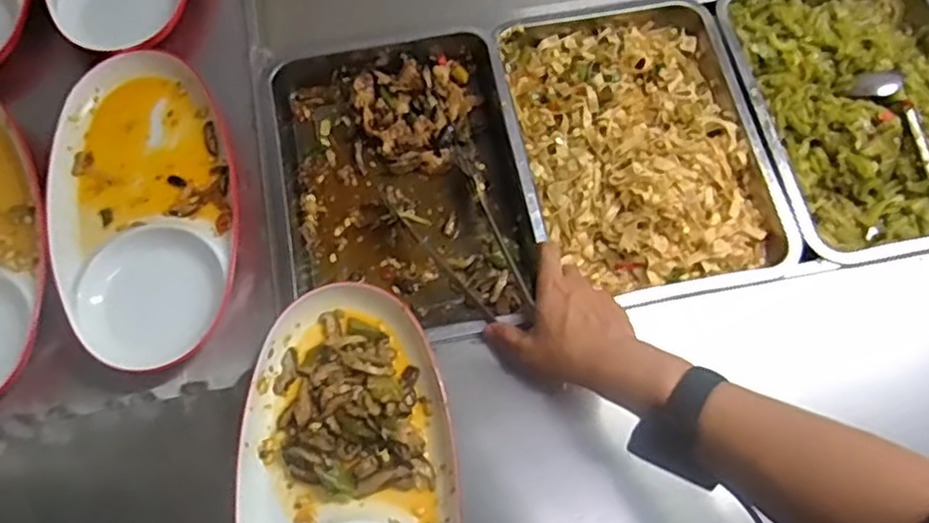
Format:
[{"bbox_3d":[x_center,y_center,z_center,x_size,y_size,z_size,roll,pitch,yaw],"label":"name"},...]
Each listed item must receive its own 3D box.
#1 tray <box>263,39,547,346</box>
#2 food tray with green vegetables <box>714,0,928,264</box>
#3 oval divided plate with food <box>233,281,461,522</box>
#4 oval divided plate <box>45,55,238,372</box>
[{"bbox_3d":[-0.066,-0.088,0.734,0.252,0.046,0.373,-12,70,-4],"label":"tray"},{"bbox_3d":[0.454,-0.179,0.766,0.273,0.051,0.355,-12,69,-3],"label":"food tray with green vegetables"},{"bbox_3d":[-0.095,0.183,0.570,0.172,0.041,0.334,-10,69,-3],"label":"oval divided plate with food"},{"bbox_3d":[-0.320,-0.063,0.682,0.179,0.036,0.331,-19,70,-6],"label":"oval divided plate"}]

